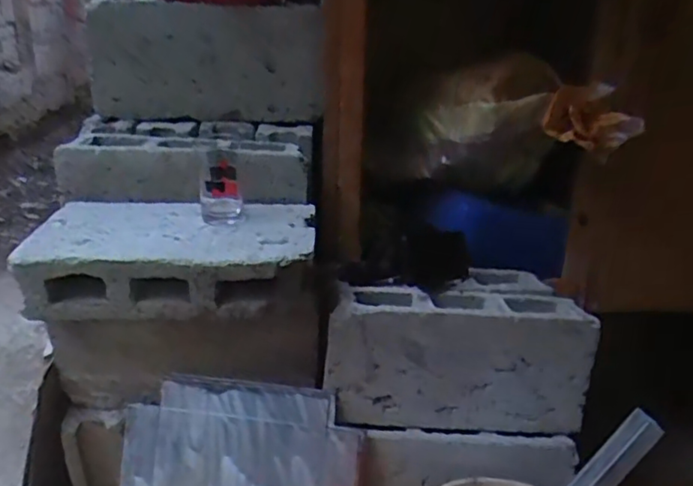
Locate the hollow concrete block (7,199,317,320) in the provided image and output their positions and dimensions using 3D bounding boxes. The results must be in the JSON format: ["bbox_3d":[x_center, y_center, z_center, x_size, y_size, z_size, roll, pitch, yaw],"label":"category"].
[{"bbox_3d":[-0.248,0.022,0.857,0.390,0.112,0.188,4,22,-2],"label":"hollow concrete block"}]

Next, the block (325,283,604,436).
[{"bbox_3d":[0.166,0.175,0.907,0.382,0.190,0.109,4,22,-3],"label":"block"}]

